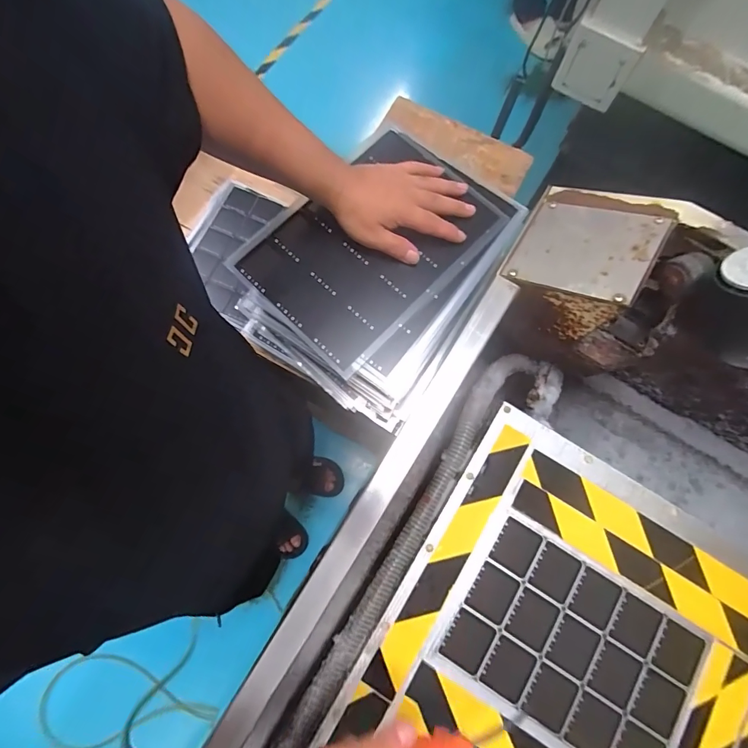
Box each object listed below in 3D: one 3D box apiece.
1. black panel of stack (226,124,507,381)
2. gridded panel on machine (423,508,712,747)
[{"bbox_3d":[-0.005,-0.152,0.486,0.196,0.025,0.270,42,79,9],"label":"black panel of stack"},{"bbox_3d":[0.224,0.313,0.472,0.269,0.004,0.192,32,77,6],"label":"gridded panel on machine"}]

